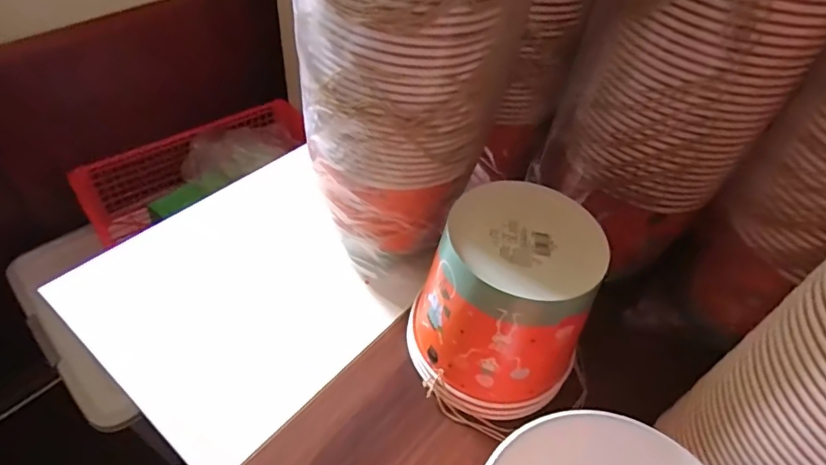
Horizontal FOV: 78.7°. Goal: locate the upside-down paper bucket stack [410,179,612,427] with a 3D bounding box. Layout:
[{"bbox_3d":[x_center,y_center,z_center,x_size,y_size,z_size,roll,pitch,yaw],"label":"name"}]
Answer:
[{"bbox_3d":[0.078,0.063,0.454,0.151,0.158,0.151,23,49,15],"label":"upside-down paper bucket stack"}]

